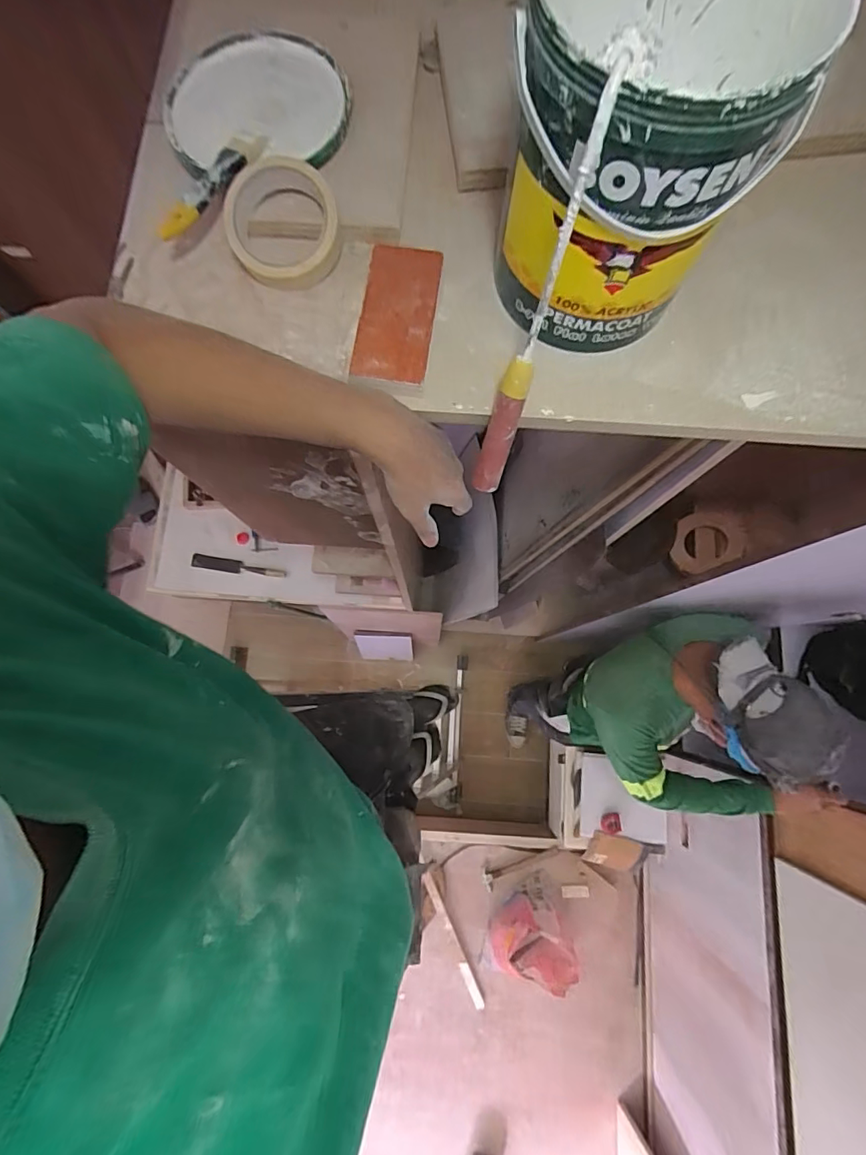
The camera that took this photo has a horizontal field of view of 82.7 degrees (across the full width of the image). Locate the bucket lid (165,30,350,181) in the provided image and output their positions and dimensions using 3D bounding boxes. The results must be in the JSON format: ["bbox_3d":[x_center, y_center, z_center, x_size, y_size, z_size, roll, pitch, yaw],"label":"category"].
[{"bbox_3d":[-0.153,-0.412,0.430,0.152,0.029,0.152,0,79,0],"label":"bucket lid"}]

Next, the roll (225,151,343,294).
[{"bbox_3d":[-0.128,-0.301,0.427,0.093,0.037,0.090,1,104,2],"label":"roll"}]

